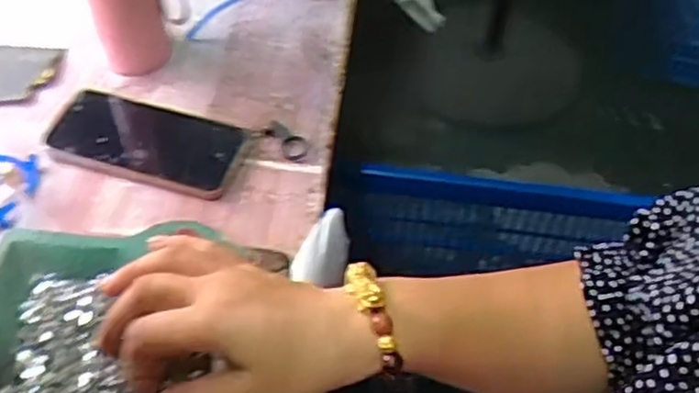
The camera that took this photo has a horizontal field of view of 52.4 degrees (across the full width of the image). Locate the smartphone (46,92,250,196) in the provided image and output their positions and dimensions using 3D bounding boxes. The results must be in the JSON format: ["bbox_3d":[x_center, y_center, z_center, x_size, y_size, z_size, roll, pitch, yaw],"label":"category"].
[{"bbox_3d":[-0.173,-0.049,0.594,0.167,0.011,0.082,15,52,9],"label":"smartphone"}]

